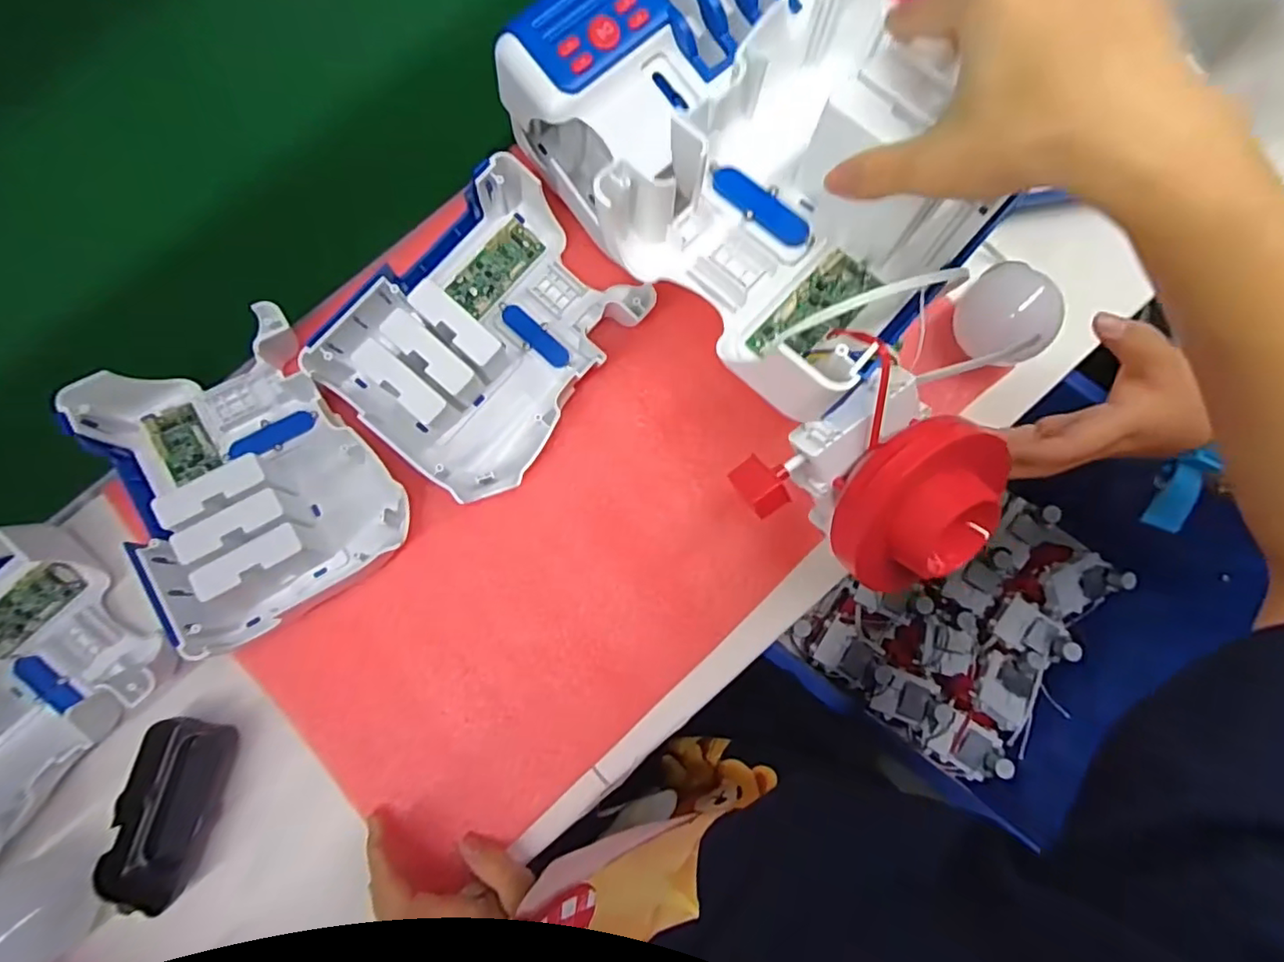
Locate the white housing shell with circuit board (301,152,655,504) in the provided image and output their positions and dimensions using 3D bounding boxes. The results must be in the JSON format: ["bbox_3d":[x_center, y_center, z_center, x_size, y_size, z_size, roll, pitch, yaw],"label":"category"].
[{"bbox_3d":[-0.097,-0.096,0.373,0.137,0.066,0.187,37,86,5],"label":"white housing shell with circuit board"}]

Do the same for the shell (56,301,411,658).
[{"bbox_3d":[-0.250,-0.007,0.369,0.142,0.073,0.187,-36,84,-2],"label":"shell"}]

